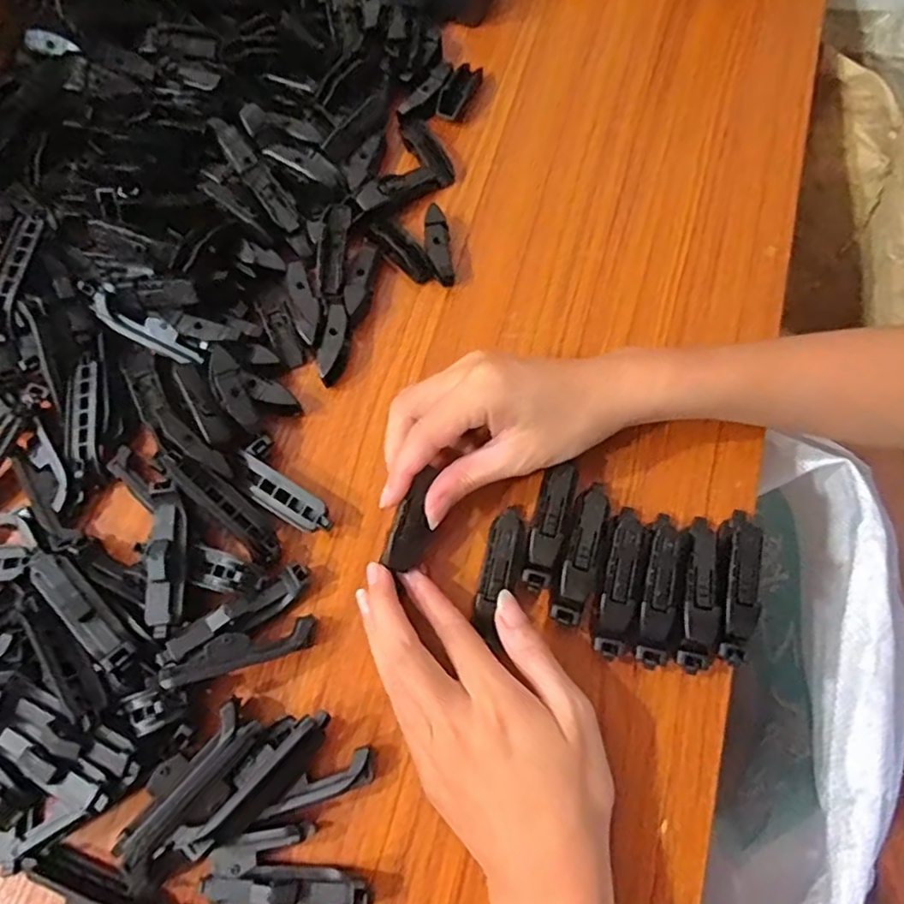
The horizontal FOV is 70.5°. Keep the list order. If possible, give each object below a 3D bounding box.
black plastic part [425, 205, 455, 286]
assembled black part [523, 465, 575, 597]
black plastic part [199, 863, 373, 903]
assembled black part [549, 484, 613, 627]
[{"bbox_3d":[-0.008,-0.125,0.390,0.014,0.019,0.047,-6,70,-1],"label":"black plastic part"},{"bbox_3d":[0.049,0.039,0.324,0.016,0.021,0.063,15,71,7],"label":"assembled black part"},{"bbox_3d":[-0.072,0.189,0.277,0.073,0.016,0.015,2,70,2],"label":"black plastic part"},{"bbox_3d":[0.067,0.050,0.320,0.018,0.021,0.074,17,71,8],"label":"assembled black part"}]

